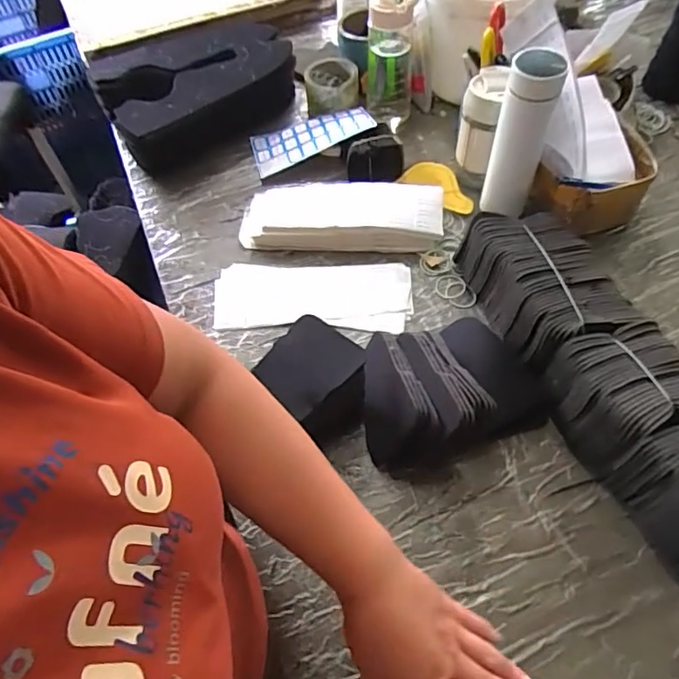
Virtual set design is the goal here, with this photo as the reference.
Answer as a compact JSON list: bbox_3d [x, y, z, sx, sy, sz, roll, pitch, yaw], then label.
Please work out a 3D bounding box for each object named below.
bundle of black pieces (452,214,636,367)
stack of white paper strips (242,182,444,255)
[{"bbox_3d":[0.252,-0.062,0.667,0.142,0.093,0.202,-12,58,-4],"label":"bundle of black pieces"},{"bbox_3d":[0.000,-0.183,0.791,0.296,0.045,0.108,2,58,5],"label":"stack of white paper strips"}]

